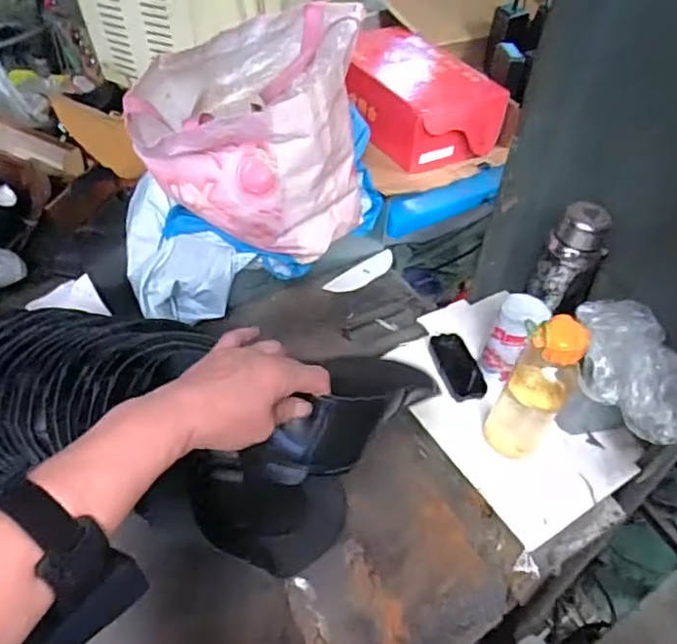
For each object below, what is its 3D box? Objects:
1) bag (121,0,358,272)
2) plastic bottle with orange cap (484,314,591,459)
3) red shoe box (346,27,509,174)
[{"bbox_3d":[-0.118,-0.265,0.838,0.285,0.251,0.220,0,47,-4],"label":"bag"},{"bbox_3d":[0.243,0.072,0.727,0.073,0.211,0.081,28,51,21],"label":"plastic bottle with orange cap"},{"bbox_3d":[0.123,-0.419,1.106,0.233,0.113,0.336,-26,54,-26],"label":"red shoe box"}]

